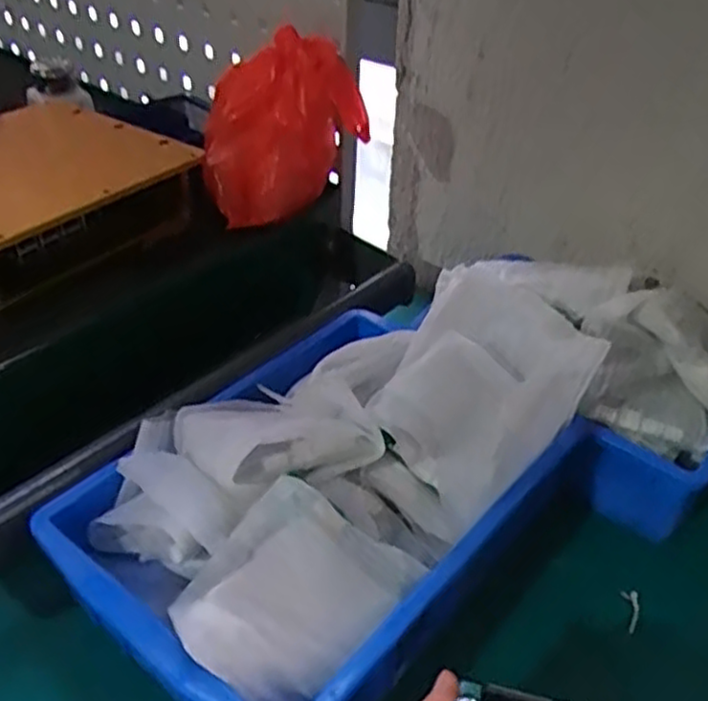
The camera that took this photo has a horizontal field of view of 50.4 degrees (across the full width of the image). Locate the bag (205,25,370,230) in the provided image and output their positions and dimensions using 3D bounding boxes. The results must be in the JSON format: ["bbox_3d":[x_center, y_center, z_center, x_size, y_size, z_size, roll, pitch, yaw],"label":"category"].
[{"bbox_3d":[-0.058,-0.168,0.579,0.128,0.122,0.079,4,37,4],"label":"bag"}]

